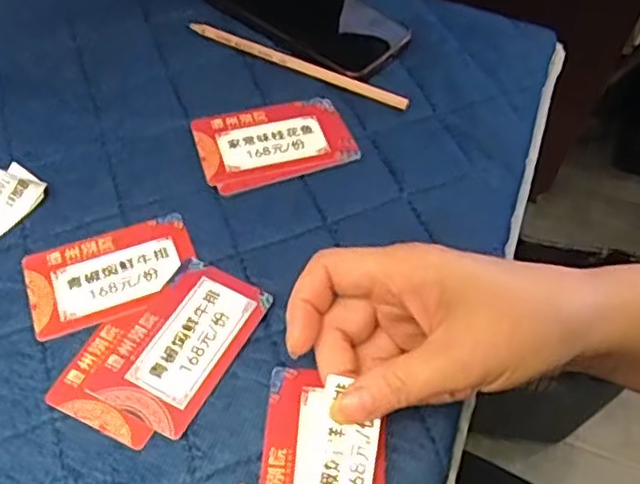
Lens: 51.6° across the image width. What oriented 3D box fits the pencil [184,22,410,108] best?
[{"bbox_3d":[-0.016,-0.120,0.446,0.160,0.009,0.009,24,55,13],"label":"pencil"}]

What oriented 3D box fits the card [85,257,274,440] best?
[{"bbox_3d":[-0.067,0.048,0.322,0.053,0.006,0.084,25,55,14],"label":"card"}]

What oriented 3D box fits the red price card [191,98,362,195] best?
[{"bbox_3d":[-0.027,-0.061,0.403,0.091,0.008,0.058,-14,55,-15],"label":"red price card"}]

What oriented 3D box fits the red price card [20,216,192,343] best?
[{"bbox_3d":[-0.108,0.016,0.344,0.084,0.004,0.052,-15,56,-16],"label":"red price card"}]

